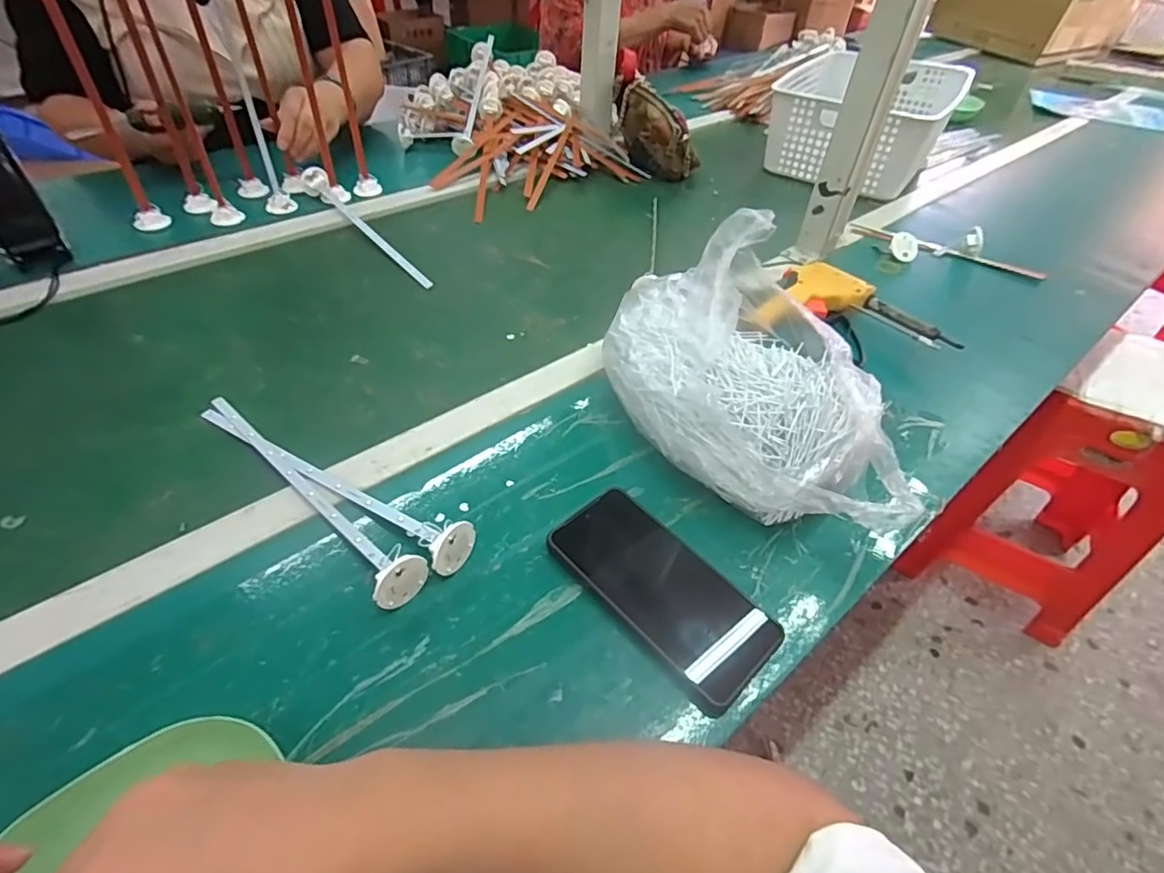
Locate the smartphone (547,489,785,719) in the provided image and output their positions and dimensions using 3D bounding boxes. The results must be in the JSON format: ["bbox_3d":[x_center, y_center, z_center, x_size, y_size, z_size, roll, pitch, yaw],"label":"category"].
[{"bbox_3d":[0.055,0.106,0.404,0.078,0.013,0.162,-31,56,-30],"label":"smartphone"}]

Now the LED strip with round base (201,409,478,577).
[{"bbox_3d":[-0.205,0.024,0.450,0.286,0.046,0.036,27,50,19],"label":"LED strip with round base"}]

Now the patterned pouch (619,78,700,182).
[{"bbox_3d":[0.127,-0.482,0.921,0.081,0.116,0.132,-19,50,-22],"label":"patterned pouch"}]

